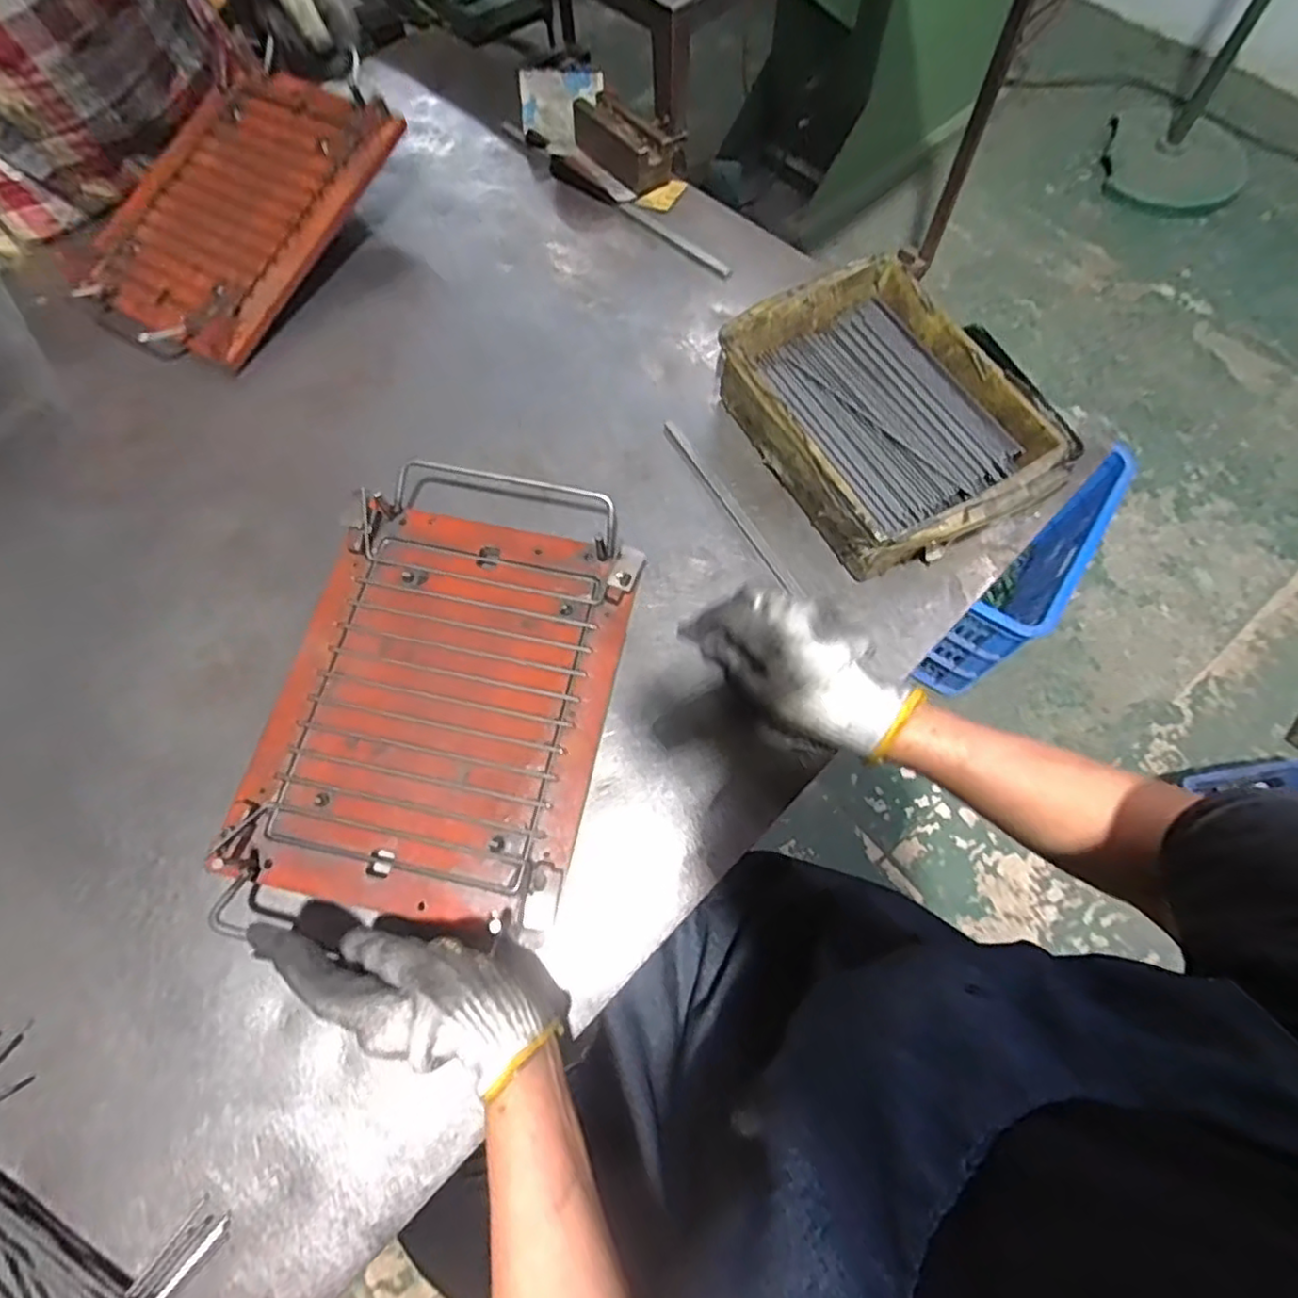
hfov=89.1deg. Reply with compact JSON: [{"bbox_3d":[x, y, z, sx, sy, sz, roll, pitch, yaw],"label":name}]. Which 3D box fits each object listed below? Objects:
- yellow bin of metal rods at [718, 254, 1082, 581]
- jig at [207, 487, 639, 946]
[{"bbox_3d":[0.190,-0.189,0.547,0.178,0.072,0.258,-28,68,-10],"label":"yellow bin of metal rods"},{"bbox_3d":[-0.152,0.037,0.493,0.235,0.030,0.299,11,67,7],"label":"jig"}]

